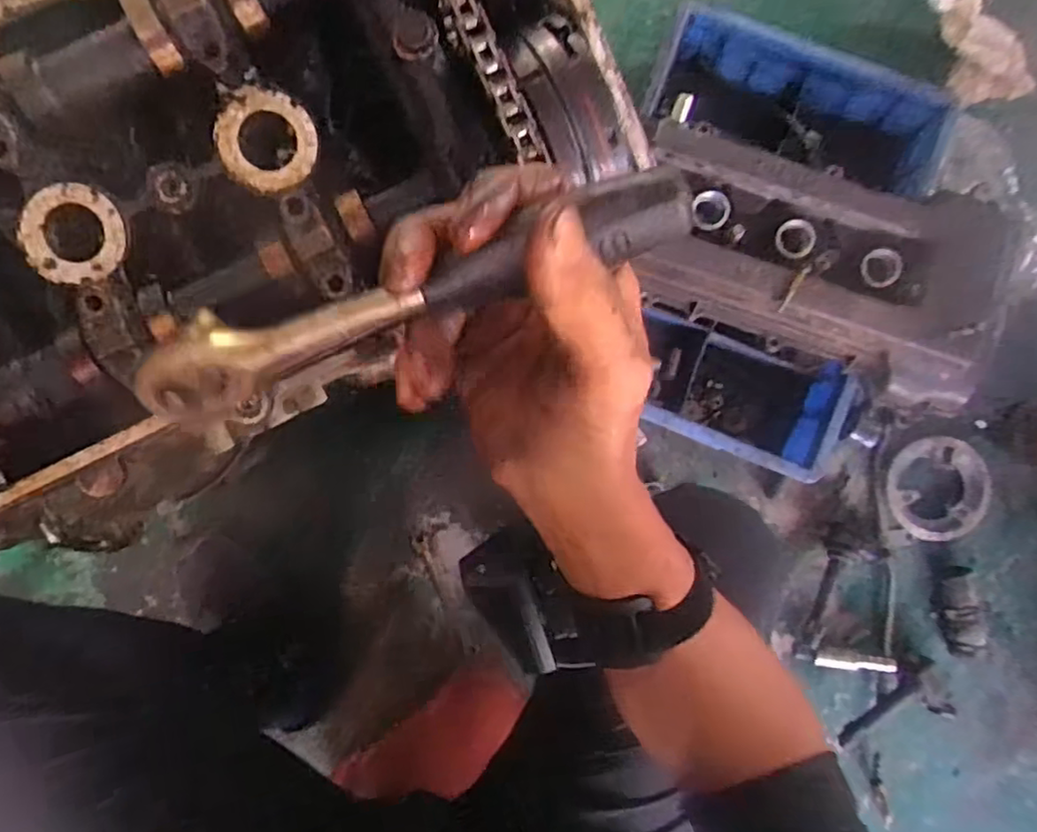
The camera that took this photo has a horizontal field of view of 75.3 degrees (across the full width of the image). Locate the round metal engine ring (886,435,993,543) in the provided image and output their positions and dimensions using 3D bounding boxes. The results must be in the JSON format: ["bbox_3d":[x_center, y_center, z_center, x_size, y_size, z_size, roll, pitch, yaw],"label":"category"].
[{"bbox_3d":[0.509,0.086,0.812,0.110,0.029,0.139,4,113,17],"label":"round metal engine ring"}]

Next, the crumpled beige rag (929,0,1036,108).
[{"bbox_3d":[0.530,-0.426,0.782,0.048,0.115,0.153,-25,88,-3],"label":"crumpled beige rag"}]

